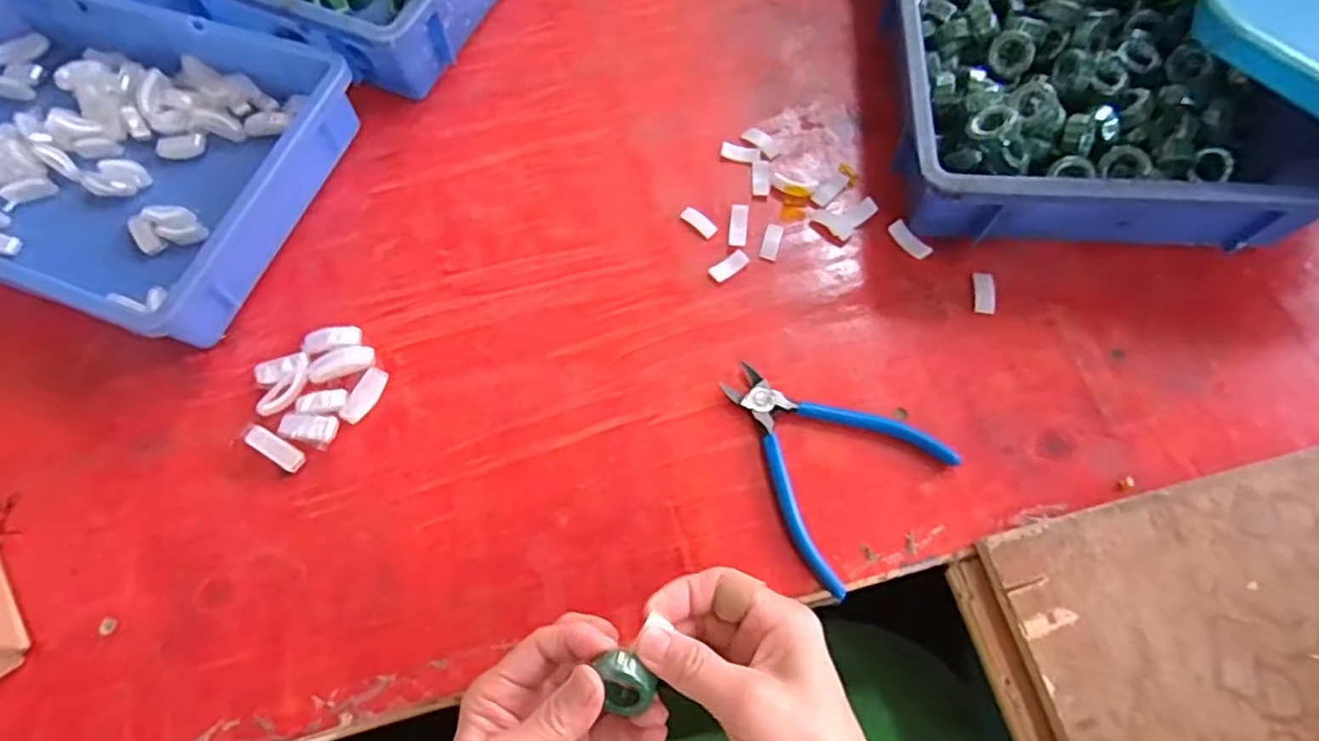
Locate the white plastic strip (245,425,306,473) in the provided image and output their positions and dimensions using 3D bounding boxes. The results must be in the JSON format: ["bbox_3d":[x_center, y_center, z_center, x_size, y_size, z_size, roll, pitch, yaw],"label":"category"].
[{"bbox_3d":[-0.253,0.052,0.448,0.039,0.007,0.015,35,71,-5],"label":"white plastic strip"}]

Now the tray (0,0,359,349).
[{"bbox_3d":[-0.438,-0.174,0.523,0.364,0.066,0.238,20,69,10],"label":"tray"}]

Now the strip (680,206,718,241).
[{"bbox_3d":[0.030,-0.113,0.514,0.015,0.004,0.031,-41,71,-14],"label":"strip"}]

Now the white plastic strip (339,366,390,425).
[{"bbox_3d":[-0.200,0.017,0.462,0.016,0.005,0.040,35,74,-25],"label":"white plastic strip"}]

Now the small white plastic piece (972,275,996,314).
[{"bbox_3d":[0.231,-0.055,0.484,0.014,0.004,0.031,1,72,14],"label":"small white plastic piece"}]

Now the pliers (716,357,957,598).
[{"bbox_3d":[0.102,0.049,0.438,0.119,0.012,0.137,-41,71,-14],"label":"pliers"}]

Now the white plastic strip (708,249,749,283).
[{"bbox_3d":[0.051,-0.076,0.498,0.030,0.004,0.014,-39,70,-13],"label":"white plastic strip"}]

